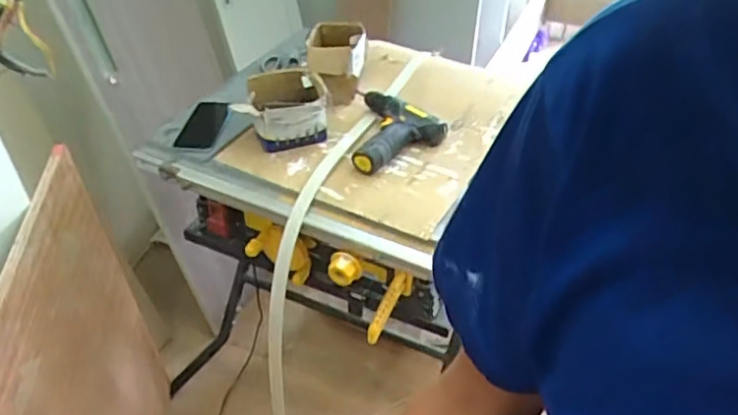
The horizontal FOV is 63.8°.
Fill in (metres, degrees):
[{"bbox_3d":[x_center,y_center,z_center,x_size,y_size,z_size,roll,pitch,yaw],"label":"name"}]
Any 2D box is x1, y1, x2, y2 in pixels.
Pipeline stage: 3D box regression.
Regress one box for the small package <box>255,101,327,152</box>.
[{"bbox_3d":[-0.137,-0.143,1.058,0.124,0.105,0.039,-6,40,-8],"label":"small package"}]

